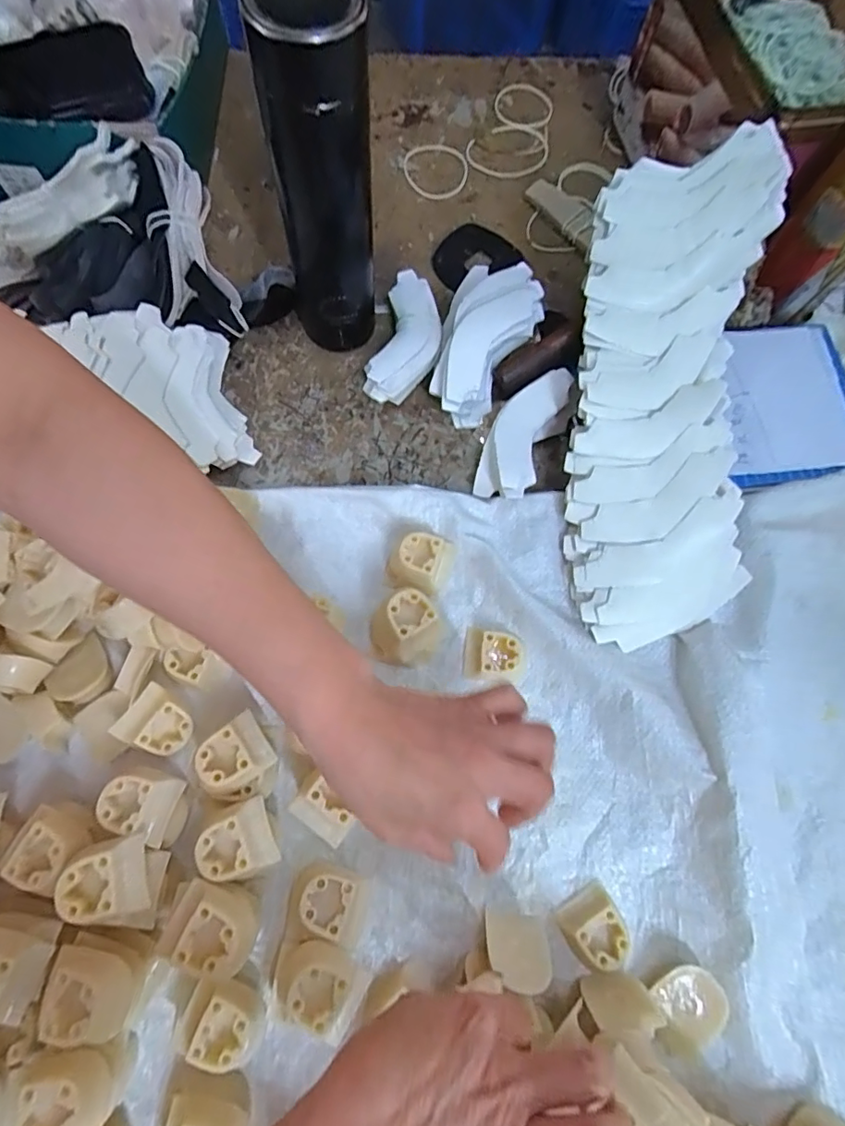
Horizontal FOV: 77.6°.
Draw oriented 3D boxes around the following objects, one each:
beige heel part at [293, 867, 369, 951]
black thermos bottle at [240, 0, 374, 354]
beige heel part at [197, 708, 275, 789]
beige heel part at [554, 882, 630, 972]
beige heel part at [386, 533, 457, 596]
[{"bbox_3d":[-0.056,0.207,0.322,0.040,0.035,0.037,12,72,2],"label":"beige heel part"},{"bbox_3d":[-0.068,-0.248,0.366,0.064,0.226,0.056,-2,72,-3],"label":"black thermos bottle"},{"bbox_3d":[-0.117,0.118,0.325,0.039,0.017,0.036,-31,76,-11],"label":"beige heel part"},{"bbox_3d":[0.111,0.233,0.334,0.035,0.017,0.039,-33,76,-12],"label":"beige heel part"},{"bbox_3d":[-0.002,0.000,0.391,0.044,0.025,0.044,18,72,4],"label":"beige heel part"}]

